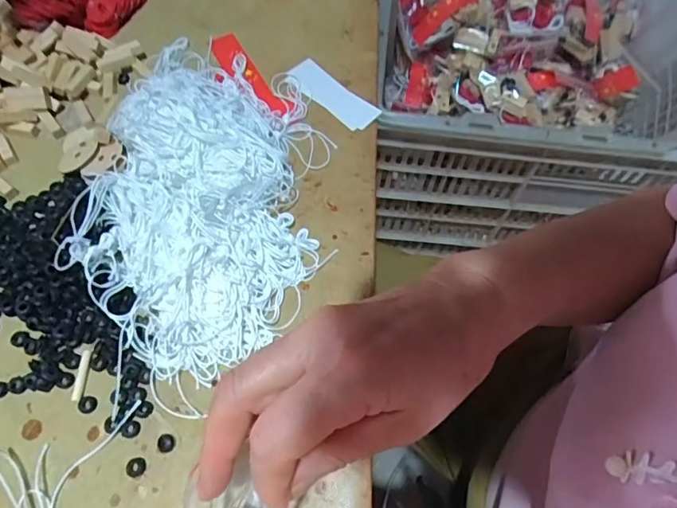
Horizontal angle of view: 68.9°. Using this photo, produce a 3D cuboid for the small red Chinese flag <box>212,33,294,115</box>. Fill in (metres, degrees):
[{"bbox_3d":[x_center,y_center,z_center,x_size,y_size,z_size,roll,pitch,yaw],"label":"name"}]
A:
[{"bbox_3d":[-0.078,-0.155,0.419,0.027,0.008,0.115,-29,66,-17],"label":"small red Chinese flag"}]

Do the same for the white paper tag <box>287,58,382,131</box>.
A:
[{"bbox_3d":[-0.005,-0.131,0.405,0.079,0.011,0.026,40,67,19],"label":"white paper tag"}]

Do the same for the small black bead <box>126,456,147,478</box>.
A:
[{"bbox_3d":[-0.114,0.120,0.277,0.010,0.004,0.011,1,61,-2],"label":"small black bead"}]

